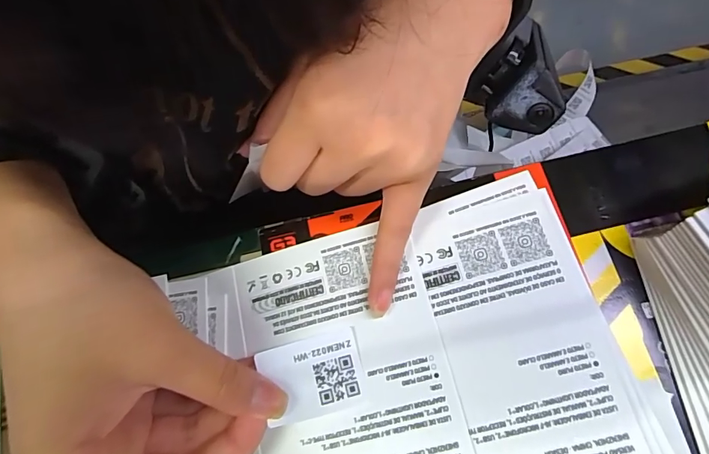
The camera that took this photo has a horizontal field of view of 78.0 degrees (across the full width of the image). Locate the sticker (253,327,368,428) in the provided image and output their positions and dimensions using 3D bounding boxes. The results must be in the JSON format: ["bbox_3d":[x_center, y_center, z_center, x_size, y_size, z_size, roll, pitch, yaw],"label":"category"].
[{"bbox_3d":[-0.016,0.058,0.170,0.038,0.004,0.029,-14,75,-6],"label":"sticker"}]

